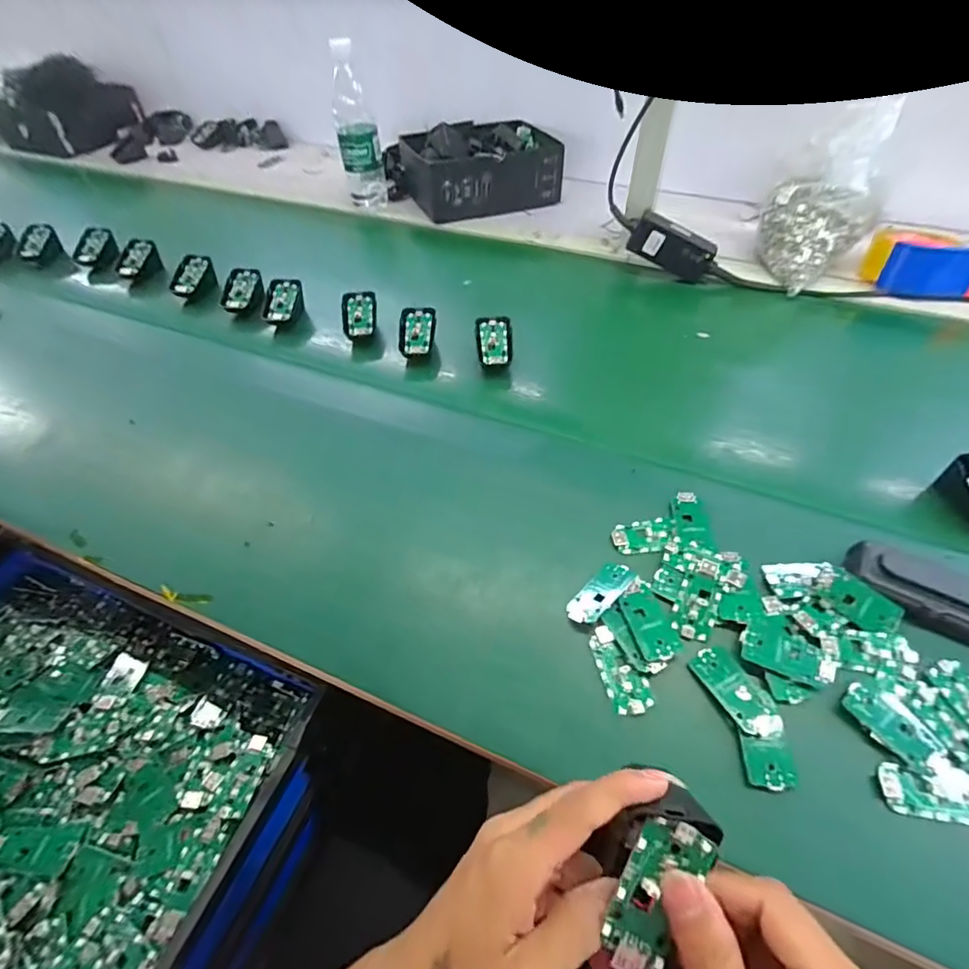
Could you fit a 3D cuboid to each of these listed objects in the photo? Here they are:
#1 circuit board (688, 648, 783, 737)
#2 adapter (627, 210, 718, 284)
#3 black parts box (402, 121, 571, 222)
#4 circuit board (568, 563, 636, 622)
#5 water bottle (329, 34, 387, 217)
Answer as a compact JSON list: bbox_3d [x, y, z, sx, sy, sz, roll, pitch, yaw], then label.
[{"bbox_3d":[0.182,0.148,0.364,0.032,0.006,0.066,-23,54,-16],"label":"circuit board"},{"bbox_3d":[0.260,-0.326,0.697,0.125,0.049,0.033,26,53,-2],"label":"adapter"},{"bbox_3d":[-0.002,-0.561,0.885,0.250,0.092,0.184,-18,52,-13],"label":"black parts box"},{"bbox_3d":[0.094,0.088,0.410,0.063,0.005,0.028,-40,43,-19],"label":"circuit board"},{"bbox_3d":[-0.205,-0.570,0.821,0.065,0.215,0.062,-8,51,-5],"label":"water bottle"}]

